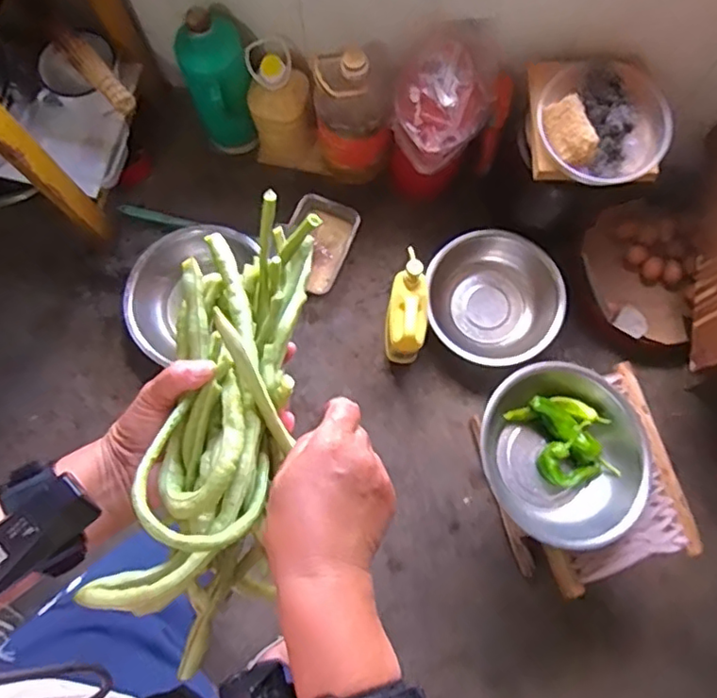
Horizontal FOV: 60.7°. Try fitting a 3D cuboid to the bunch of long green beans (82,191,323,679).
[{"bbox_3d":[-0.091,0.047,0.407,0.088,0.103,0.286,10,76,3],"label":"bunch of long green beans"}]

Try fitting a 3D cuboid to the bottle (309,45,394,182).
[{"bbox_3d":[-0.012,-0.464,1.187,0.146,0.309,0.141,-5,79,0],"label":"bottle"}]

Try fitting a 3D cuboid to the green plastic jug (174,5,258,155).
[{"bbox_3d":[-0.264,-0.505,1.198,0.119,0.305,0.111,0,79,1],"label":"green plastic jug"}]

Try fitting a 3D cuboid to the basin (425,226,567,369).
[{"bbox_3d":[0.274,-0.105,1.246,0.258,0.118,0.279,-43,81,-7],"label":"basin"}]

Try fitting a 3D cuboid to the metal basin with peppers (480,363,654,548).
[{"bbox_3d":[0.335,0.163,0.991,0.260,0.113,0.276,0,79,1],"label":"metal basin with peppers"}]

